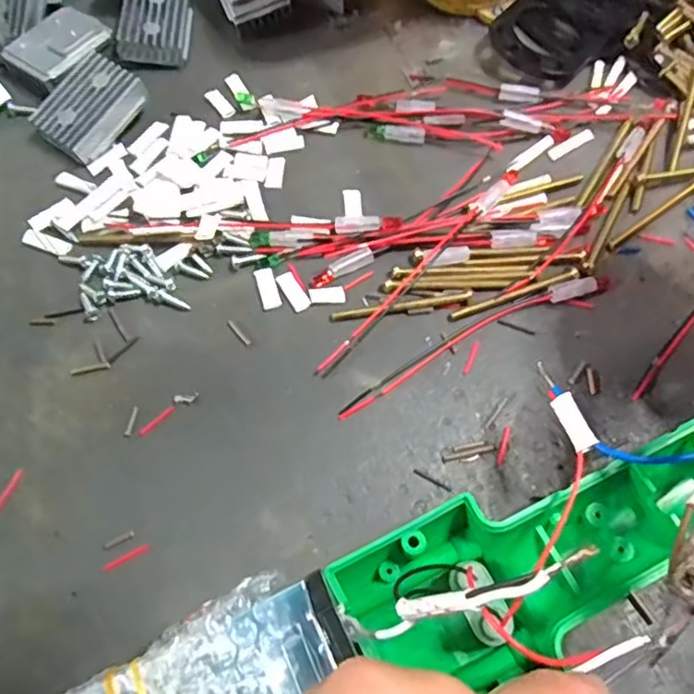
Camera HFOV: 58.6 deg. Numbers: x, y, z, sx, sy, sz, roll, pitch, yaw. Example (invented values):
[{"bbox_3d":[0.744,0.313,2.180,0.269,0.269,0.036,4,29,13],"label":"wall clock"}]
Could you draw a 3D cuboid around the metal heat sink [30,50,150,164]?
[{"bbox_3d":[-0.117,-0.108,0.281,0.030,0.018,0.046,36,70,14],"label":"metal heat sink"}]

